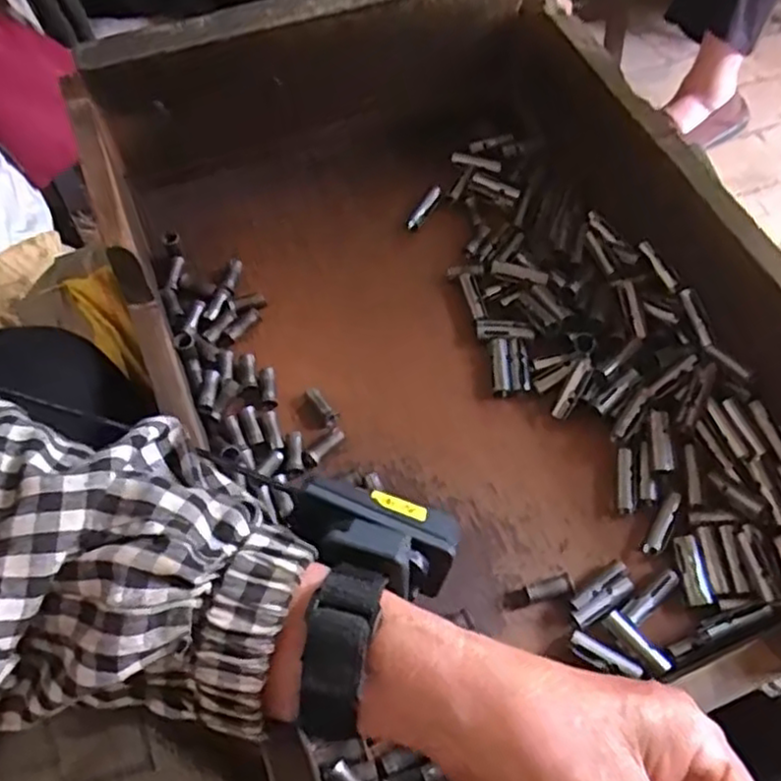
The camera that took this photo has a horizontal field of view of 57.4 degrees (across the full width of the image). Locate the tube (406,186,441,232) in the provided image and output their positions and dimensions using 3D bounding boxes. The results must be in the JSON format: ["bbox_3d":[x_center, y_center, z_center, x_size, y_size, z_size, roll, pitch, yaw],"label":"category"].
[{"bbox_3d":[0.024,-0.128,0.501,0.009,0.006,0.039,28,77,17],"label":"tube"}]

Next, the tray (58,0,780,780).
[{"bbox_3d":[0.035,-0.044,0.406,0.332,0.128,0.449,-17,59,-11],"label":"tray"}]

